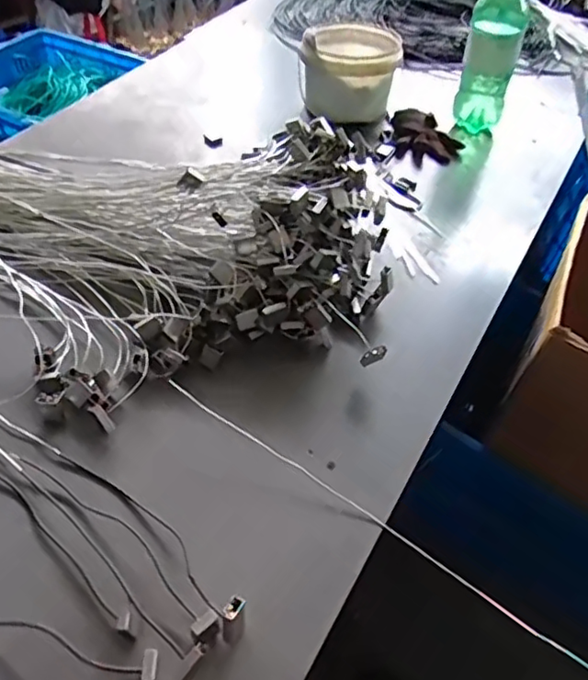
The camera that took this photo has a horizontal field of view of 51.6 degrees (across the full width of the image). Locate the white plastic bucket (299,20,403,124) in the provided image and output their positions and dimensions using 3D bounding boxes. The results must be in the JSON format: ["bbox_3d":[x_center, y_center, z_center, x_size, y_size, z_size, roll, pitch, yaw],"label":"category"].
[{"bbox_3d":[0.123,-0.581,1.323,0.195,0.147,0.210,6,46,-7],"label":"white plastic bucket"}]

